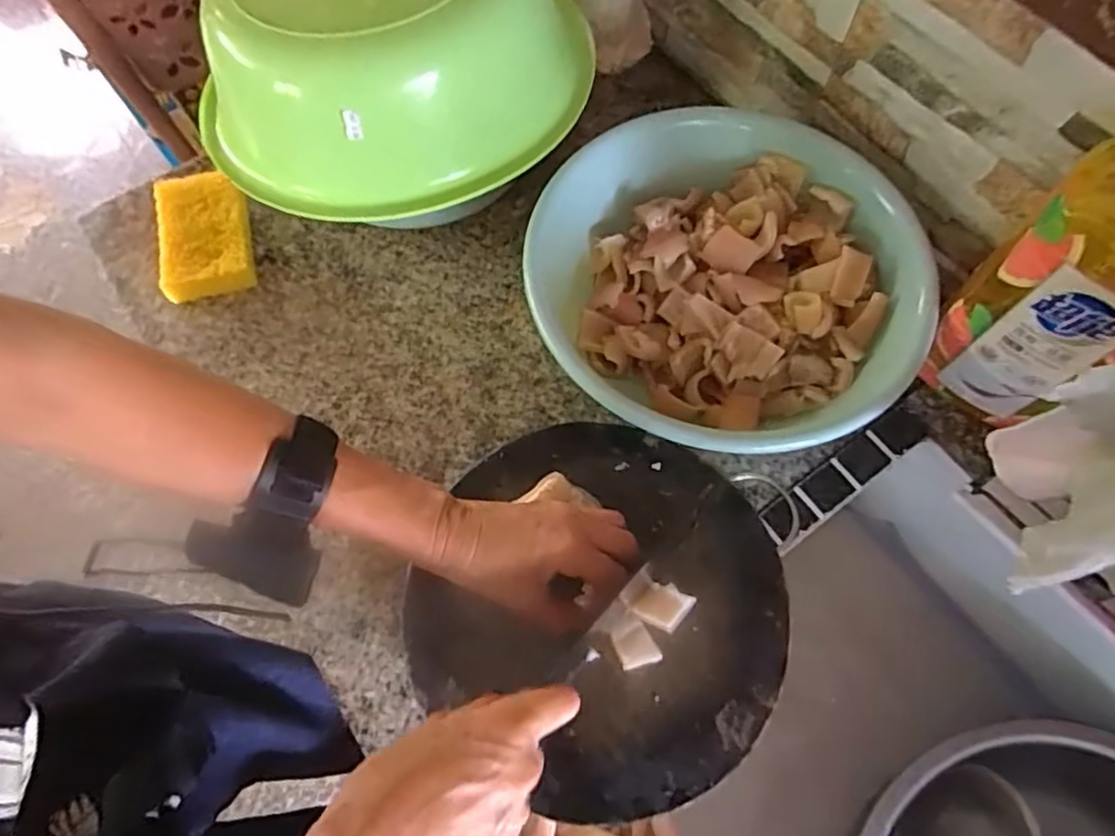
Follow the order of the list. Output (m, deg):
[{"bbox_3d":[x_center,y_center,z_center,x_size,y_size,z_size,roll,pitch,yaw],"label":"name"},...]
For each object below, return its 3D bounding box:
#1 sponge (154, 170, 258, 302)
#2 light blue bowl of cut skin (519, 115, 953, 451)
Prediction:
[{"bbox_3d":[-0.318,-0.166,0.596,0.078,0.024,0.118,-16,68,-6],"label":"sponge"},{"bbox_3d":[0.129,-0.102,0.531,0.267,0.094,0.290,0,68,1],"label":"light blue bowl of cut skin"}]

